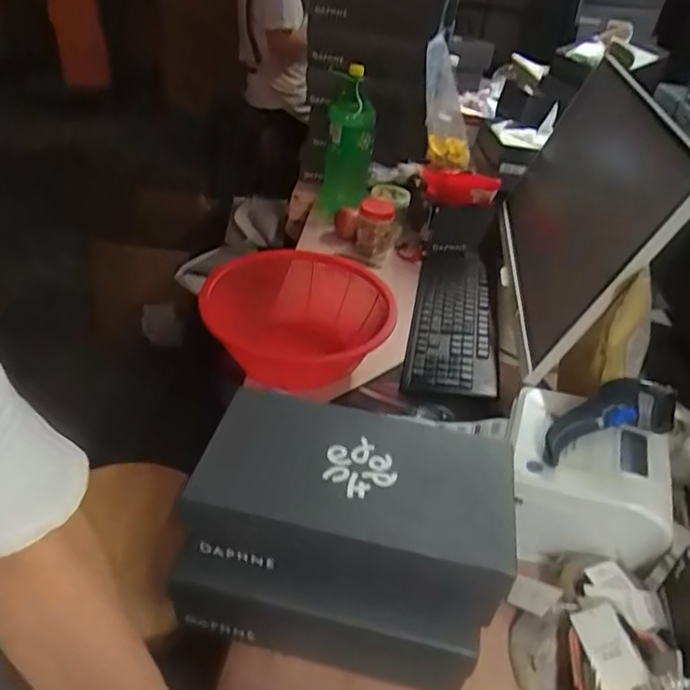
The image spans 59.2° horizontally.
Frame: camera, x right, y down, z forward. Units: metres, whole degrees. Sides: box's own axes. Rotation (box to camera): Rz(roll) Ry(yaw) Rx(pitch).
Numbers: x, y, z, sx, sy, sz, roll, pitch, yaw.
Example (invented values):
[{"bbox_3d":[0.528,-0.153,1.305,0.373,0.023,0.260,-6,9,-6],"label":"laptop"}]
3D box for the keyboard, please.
[{"bbox_3d":[0.200,-0.061,1.105,0.152,0.037,0.440,4,43,12],"label":"keyboard"}]

